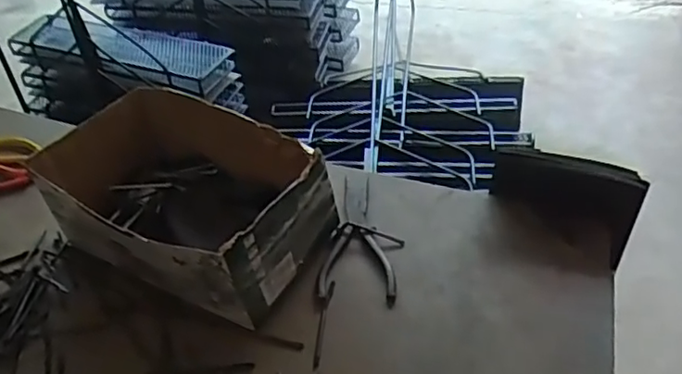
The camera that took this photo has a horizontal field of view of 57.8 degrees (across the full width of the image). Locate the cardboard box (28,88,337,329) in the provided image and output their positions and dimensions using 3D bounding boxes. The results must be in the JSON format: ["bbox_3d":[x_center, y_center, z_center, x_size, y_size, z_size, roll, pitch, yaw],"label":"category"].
[{"bbox_3d":[-0.170,0.013,0.660,0.293,0.117,0.178,21,47,28],"label":"cardboard box"}]

